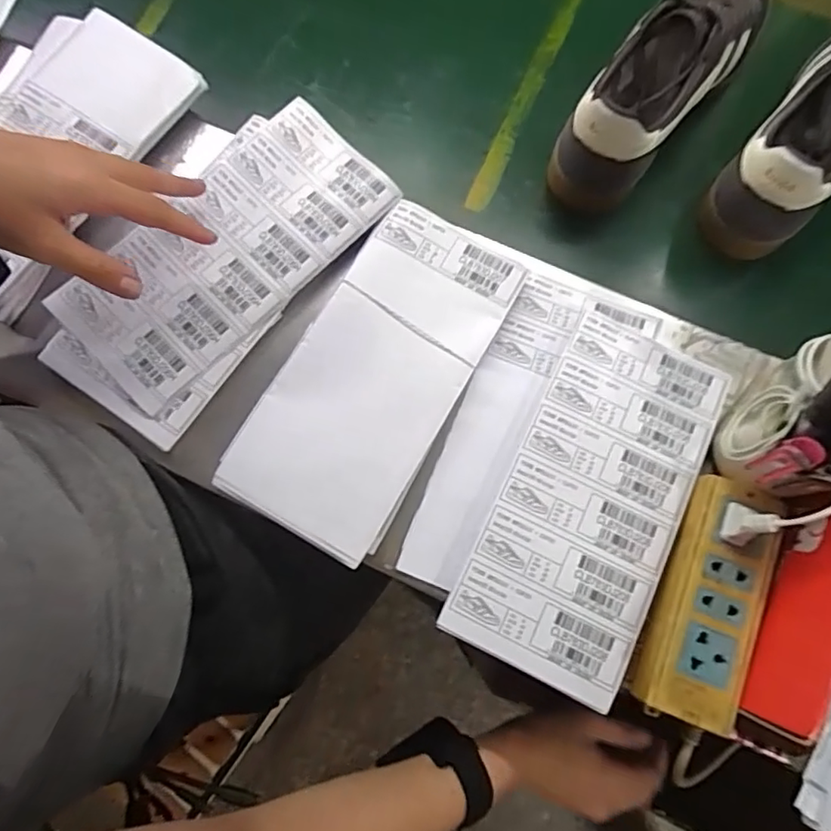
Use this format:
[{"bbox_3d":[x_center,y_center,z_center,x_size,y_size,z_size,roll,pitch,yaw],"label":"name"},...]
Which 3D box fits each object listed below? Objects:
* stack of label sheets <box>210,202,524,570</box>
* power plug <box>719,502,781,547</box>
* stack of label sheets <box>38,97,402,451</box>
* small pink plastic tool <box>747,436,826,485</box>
[{"bbox_3d":[-0.029,-0.032,0.414,0.121,0.013,0.248,29,78,7],"label":"stack of label sheets"},{"bbox_3d":[0.208,0.067,0.356,0.015,0.039,0.026,23,77,6],"label":"power plug"},{"bbox_3d":[-0.143,-0.114,0.427,0.124,0.021,0.265,38,81,9],"label":"stack of label sheets"},{"bbox_3d":[0.222,0.026,0.344,0.010,0.051,0.021,-41,79,-18],"label":"small pink plastic tool"}]

